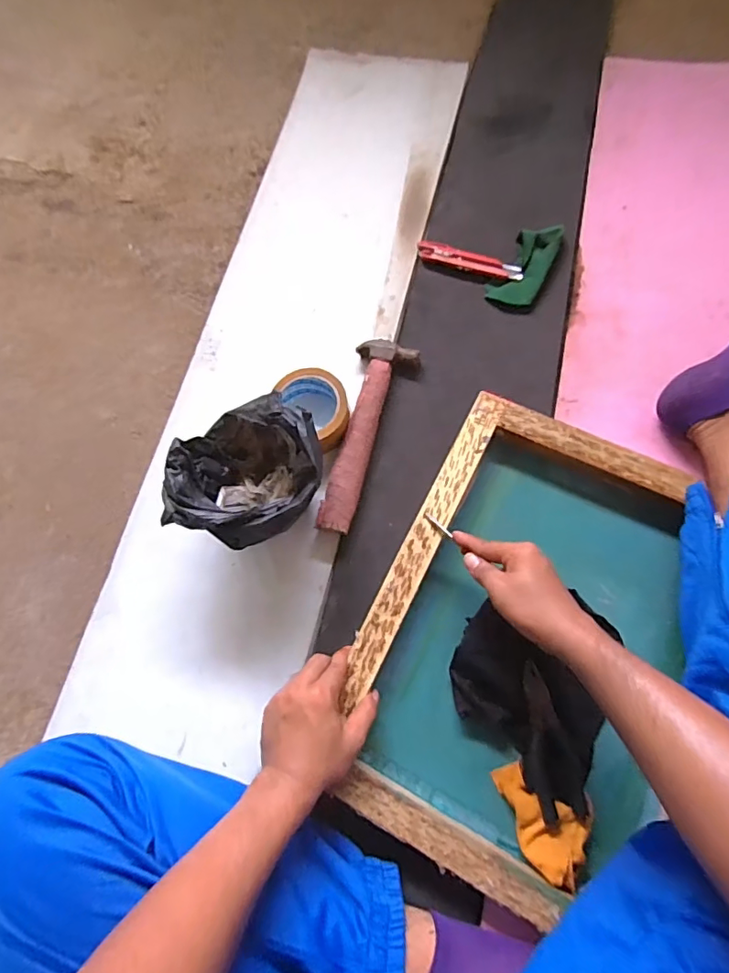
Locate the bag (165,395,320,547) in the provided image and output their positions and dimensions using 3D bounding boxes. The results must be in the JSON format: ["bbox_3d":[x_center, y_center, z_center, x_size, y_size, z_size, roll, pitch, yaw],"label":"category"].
[{"bbox_3d":[-0.124,-0.010,0.580,0.148,0.103,0.157,16,74,10],"label":"bag"}]

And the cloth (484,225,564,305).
[{"bbox_3d":[0.226,-0.306,0.722,0.063,0.020,0.135,34,94,8],"label":"cloth"}]

